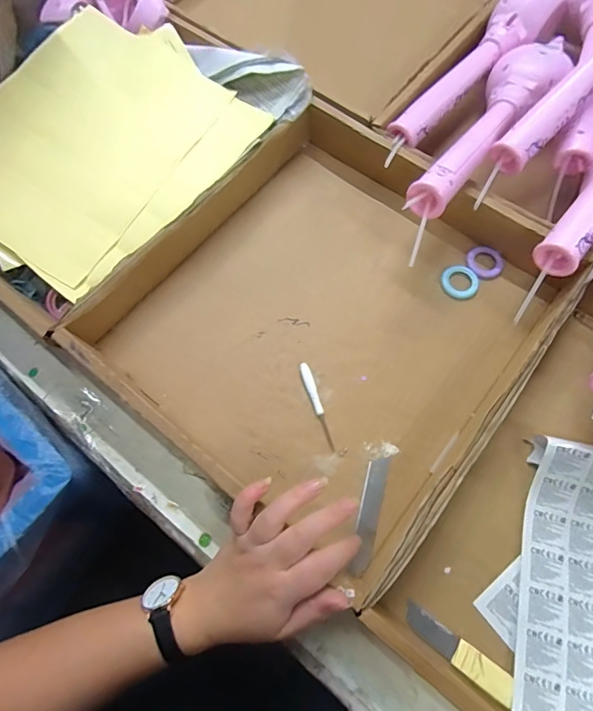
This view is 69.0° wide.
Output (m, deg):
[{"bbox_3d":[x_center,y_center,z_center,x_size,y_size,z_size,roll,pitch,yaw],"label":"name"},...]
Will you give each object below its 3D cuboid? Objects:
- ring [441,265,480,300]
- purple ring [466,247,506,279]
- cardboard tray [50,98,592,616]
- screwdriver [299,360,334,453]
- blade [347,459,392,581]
[{"bbox_3d":[0.171,-0.077,0.449,0.038,0.008,0.036,-1,69,2],"label":"ring"},{"bbox_3d":[0.200,-0.099,0.458,0.037,0.005,0.035,-1,69,2],"label":"purple ring"},{"bbox_3d":[0.032,-0.043,0.418,0.346,0.063,0.363,37,75,15],"label":"cardboard tray"},{"bbox_3d":[0.021,0.048,0.407,0.010,0.008,0.086,-19,70,-4],"label":"screwdriver"},{"bbox_3d":[0.063,0.137,0.373,0.019,0.004,0.099,13,70,7],"label":"blade"}]

